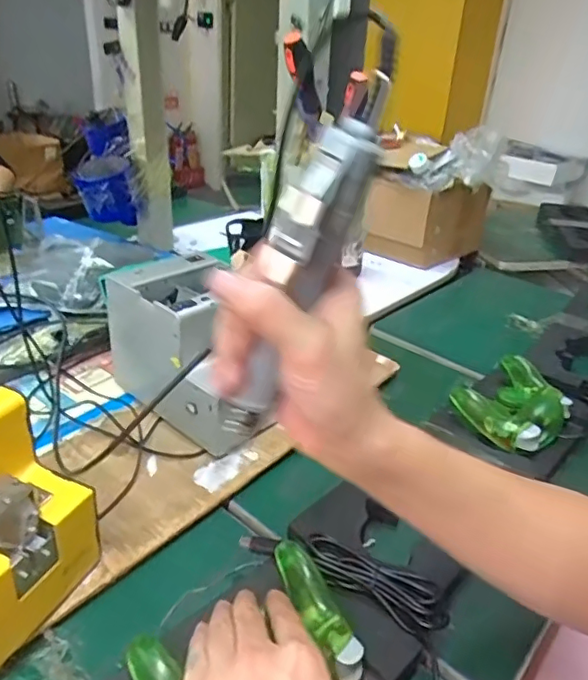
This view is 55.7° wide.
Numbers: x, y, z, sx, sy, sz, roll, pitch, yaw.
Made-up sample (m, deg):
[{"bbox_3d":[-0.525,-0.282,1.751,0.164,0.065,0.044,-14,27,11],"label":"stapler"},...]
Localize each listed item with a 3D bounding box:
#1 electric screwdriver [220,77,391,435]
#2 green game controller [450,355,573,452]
[{"bbox_3d":[0.006,-0.046,0.285,0.037,0.164,0.038,18,24,-7],"label":"electric screwdriver"},{"bbox_3d":[0.252,0.076,0.629,0.132,0.056,0.094,-22,33,-40],"label":"green game controller"}]

